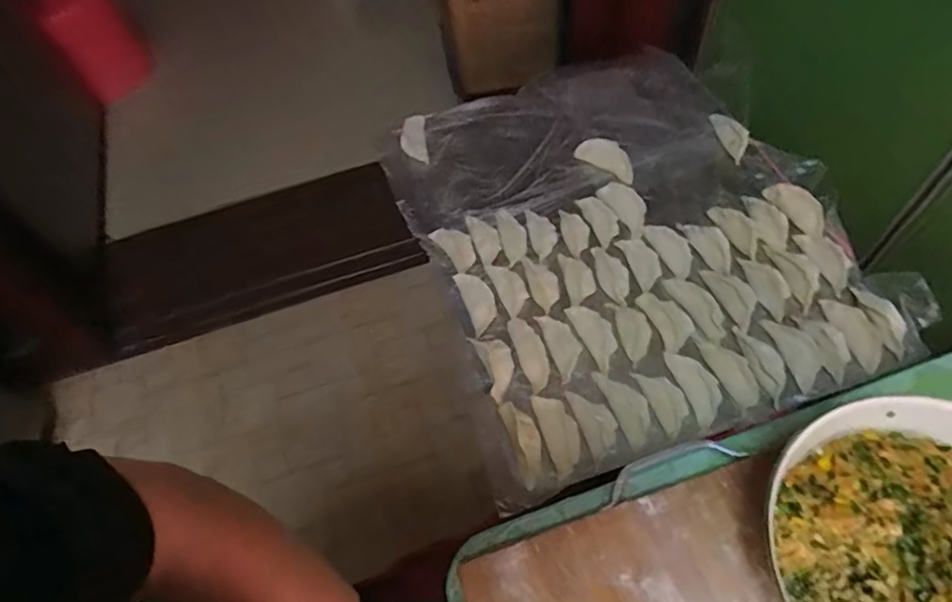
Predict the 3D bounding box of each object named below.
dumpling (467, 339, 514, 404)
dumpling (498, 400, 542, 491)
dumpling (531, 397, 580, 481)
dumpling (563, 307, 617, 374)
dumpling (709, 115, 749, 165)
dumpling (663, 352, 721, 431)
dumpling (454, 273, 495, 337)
[{"bbox_3d":[0.019,0.059,0.534,0.030,0.025,0.063,-19,58,-6],"label":"dumpling"},{"bbox_3d":[0.042,0.119,0.489,0.024,0.027,0.077,-17,58,-5],"label":"dumpling"},{"bbox_3d":[0.073,0.116,0.497,0.029,0.021,0.070,-15,58,-3],"label":"dumpling"},{"bbox_3d":[0.116,0.031,0.538,0.030,0.028,0.074,-21,58,-7],"label":"dumpling"},{"bbox_3d":[0.299,-0.192,0.659,0.029,0.020,0.069,-11,58,-1],"label":"dumpling"},{"bbox_3d":[0.198,0.074,0.501,0.031,0.013,0.071,-18,58,-5],"label":"dumpling"},{"bbox_3d":[0.001,-0.003,0.571,0.028,0.022,0.070,-20,58,-6],"label":"dumpling"}]

